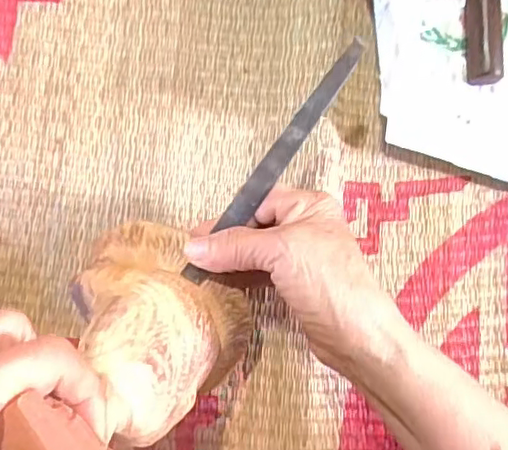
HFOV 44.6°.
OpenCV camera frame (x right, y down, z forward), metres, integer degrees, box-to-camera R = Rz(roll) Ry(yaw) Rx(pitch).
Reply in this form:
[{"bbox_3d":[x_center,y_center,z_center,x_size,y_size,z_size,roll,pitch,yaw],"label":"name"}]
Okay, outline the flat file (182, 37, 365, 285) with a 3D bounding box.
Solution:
[{"bbox_3d":[0.013,-0.036,0.346,0.014,0.005,0.163,36,88,2],"label":"flat file"}]

